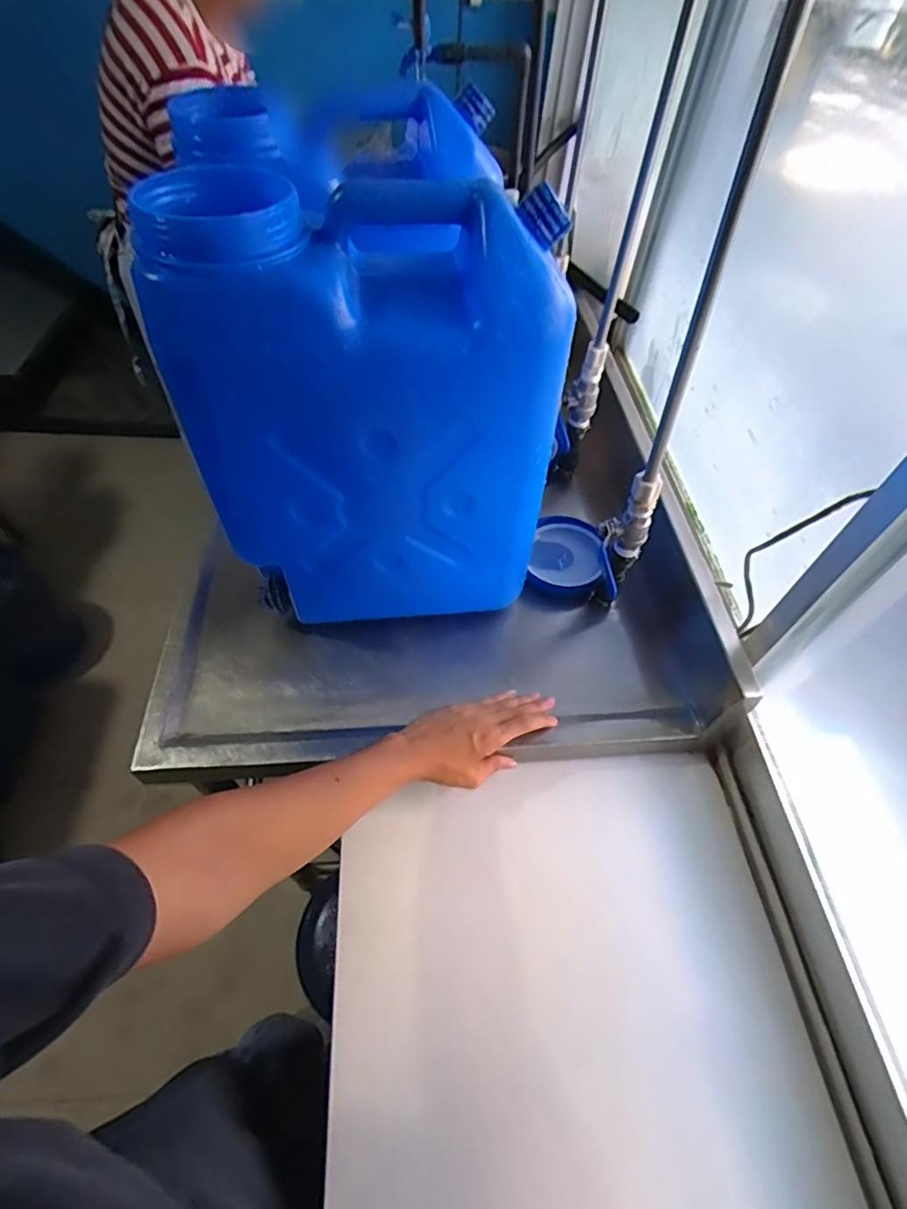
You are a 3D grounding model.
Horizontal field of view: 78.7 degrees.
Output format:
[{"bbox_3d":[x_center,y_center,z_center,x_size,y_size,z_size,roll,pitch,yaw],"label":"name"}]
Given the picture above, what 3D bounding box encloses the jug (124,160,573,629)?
[{"bbox_3d":[-0.070,-0.156,0.536,0.327,0.390,0.172,3,54,-2],"label":"jug"}]

